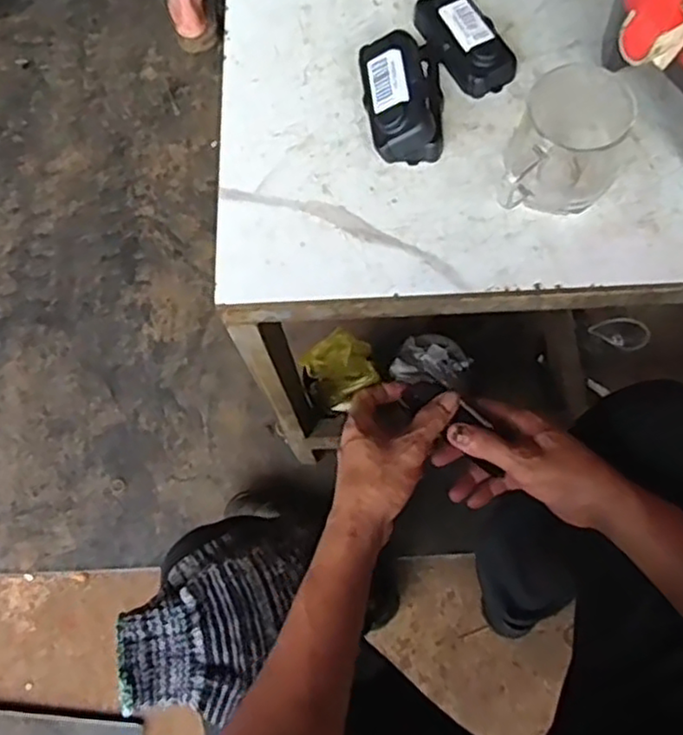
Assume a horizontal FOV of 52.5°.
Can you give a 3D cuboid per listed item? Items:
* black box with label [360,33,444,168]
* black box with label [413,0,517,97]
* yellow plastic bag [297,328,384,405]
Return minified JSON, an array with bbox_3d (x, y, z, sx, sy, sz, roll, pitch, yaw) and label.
[{"bbox_3d":[0.052,-0.226,0.575,0.067,0.043,0.108,-5,70,2],"label":"black box with label"},{"bbox_3d":[0.106,-0.286,0.602,0.049,0.029,0.105,-31,70,-8],"label":"black box with label"},{"bbox_3d":[-0.003,0.000,0.965,0.095,0.065,0.083,-26,70,-6],"label":"yellow plastic bag"}]

